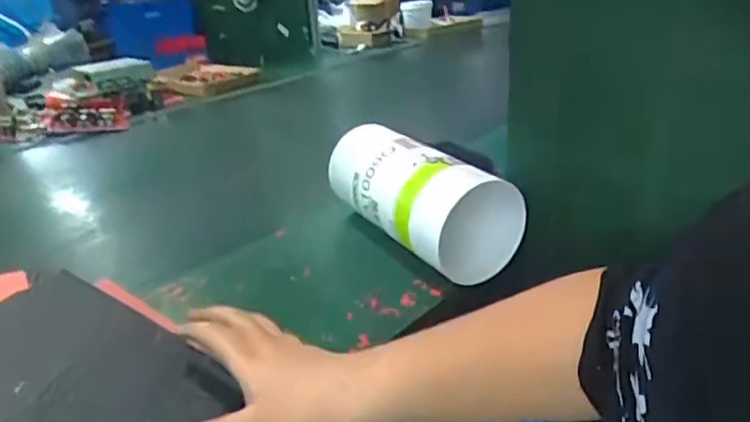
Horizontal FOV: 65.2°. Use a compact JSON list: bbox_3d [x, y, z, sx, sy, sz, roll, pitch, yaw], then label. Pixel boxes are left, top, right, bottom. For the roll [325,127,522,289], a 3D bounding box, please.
[{"bbox_3d":[0.051,-0.013,0.748,0.098,0.135,0.282,-17,28,-26],"label":"roll"}]

